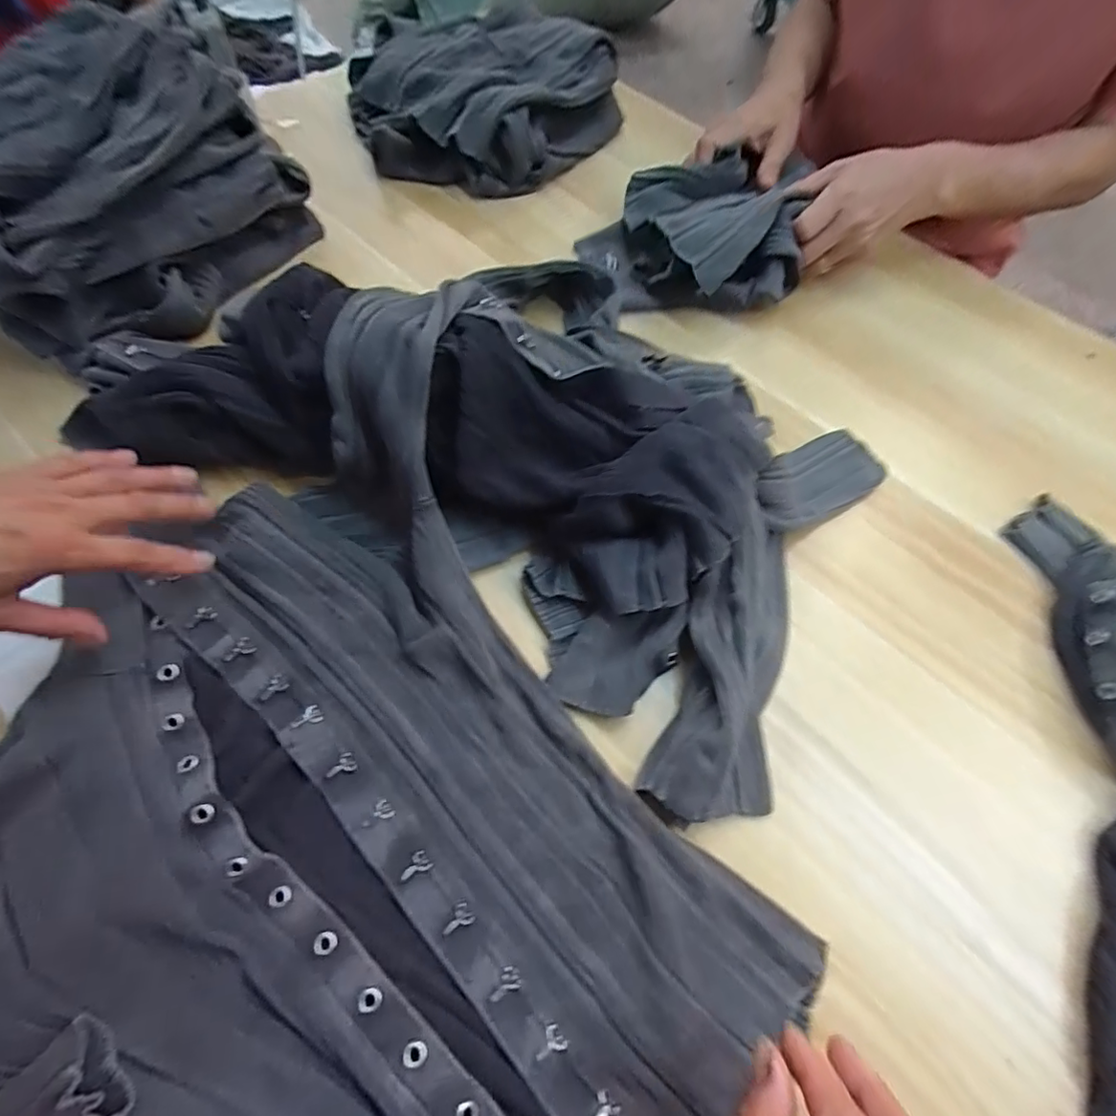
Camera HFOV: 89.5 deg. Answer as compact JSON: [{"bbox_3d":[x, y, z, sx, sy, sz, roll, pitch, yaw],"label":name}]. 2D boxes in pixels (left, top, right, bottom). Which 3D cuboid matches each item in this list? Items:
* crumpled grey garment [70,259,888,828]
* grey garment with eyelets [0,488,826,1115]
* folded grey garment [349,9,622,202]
[{"bbox_3d":[-0.053,-0.113,0.419,0.569,0.100,0.357,27,65,10],"label":"crumpled grey garment"},{"bbox_3d":[-0.108,0.175,0.314,0.446,0.028,0.332,32,66,12],"label":"grey garment with eyelets"},{"bbox_3d":[-0.088,-0.536,0.657,0.317,0.073,0.235,0,64,-3],"label":"folded grey garment"}]

